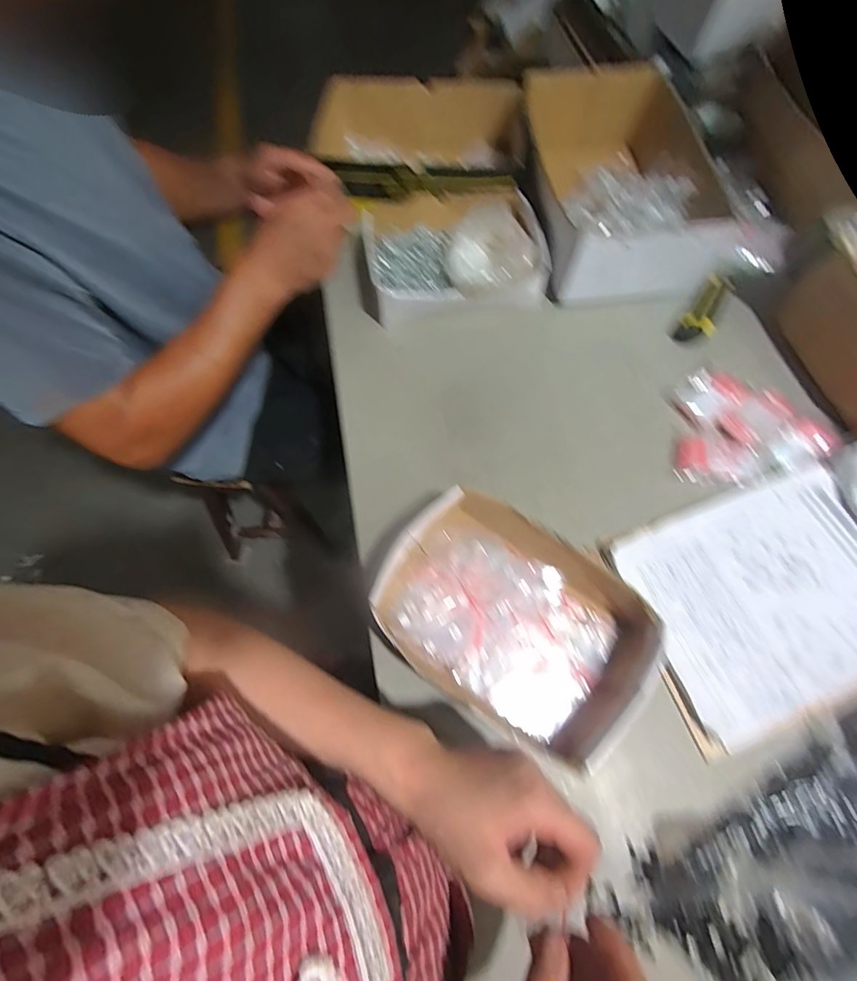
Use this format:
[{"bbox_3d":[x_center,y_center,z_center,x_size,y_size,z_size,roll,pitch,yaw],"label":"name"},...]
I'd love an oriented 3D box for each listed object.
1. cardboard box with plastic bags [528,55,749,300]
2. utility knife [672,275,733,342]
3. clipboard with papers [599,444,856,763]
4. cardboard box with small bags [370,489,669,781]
[{"bbox_3d":[0.277,-0.437,0.633,0.259,0.120,0.316,-8,67,-2],"label":"cardboard box with plastic bags"},{"bbox_3d":[0.392,-0.254,0.619,0.042,0.013,0.136,35,73,11],"label":"utility knife"},{"bbox_3d":[0.381,0.098,0.453,0.334,0.049,0.224,-18,71,-7],"label":"clipboard with papers"},{"bbox_3d":[0.080,0.120,0.434,0.252,0.061,0.177,34,73,11],"label":"cardboard box with small bags"}]

